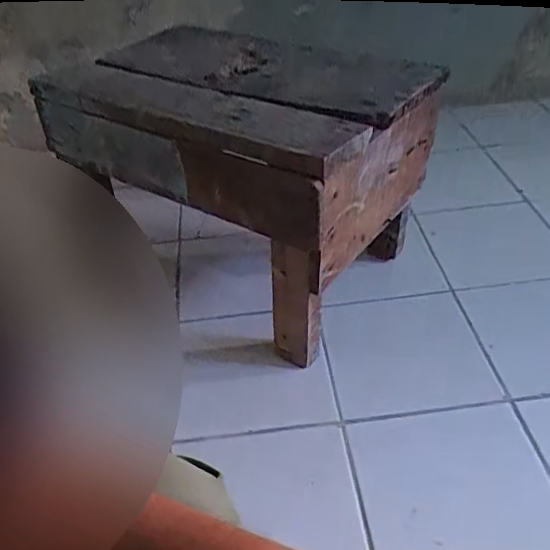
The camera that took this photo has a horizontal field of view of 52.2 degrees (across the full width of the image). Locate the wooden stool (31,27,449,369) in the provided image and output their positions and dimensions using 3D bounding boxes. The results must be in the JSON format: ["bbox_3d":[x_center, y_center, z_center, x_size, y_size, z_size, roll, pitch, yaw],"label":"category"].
[{"bbox_3d":[-0.045,-0.153,0.869,0.484,0.306,0.343,22,46,29],"label":"wooden stool"}]

